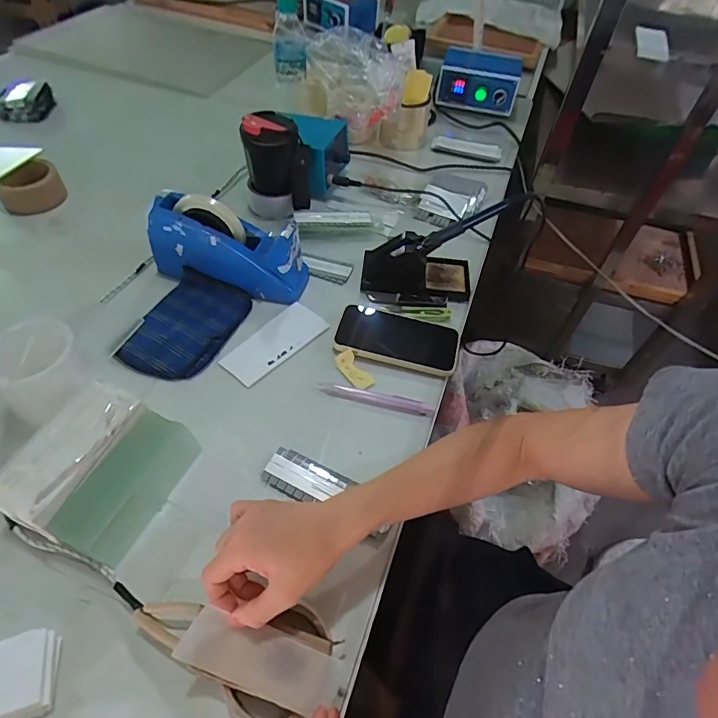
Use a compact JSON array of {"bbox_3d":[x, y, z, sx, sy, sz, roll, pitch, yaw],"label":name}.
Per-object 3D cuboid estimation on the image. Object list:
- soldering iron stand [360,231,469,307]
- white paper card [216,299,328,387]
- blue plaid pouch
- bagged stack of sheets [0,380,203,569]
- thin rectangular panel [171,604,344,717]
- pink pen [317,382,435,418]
[{"bbox_3d":[0.085,-0.133,0.667,0.159,0.067,0.091,0,52,-6],"label":"soldering iron stand"},{"bbox_3d":[-0.108,-0.023,0.608,0.059,0.006,0.141,36,57,21],"label":"white paper card"},{"bbox_3d":[-0.226,-0.046,0.613,0.110,0.022,0.164,20,53,10],"label":"blue plaid pouch"},{"bbox_3d":[-0.252,0.109,0.459,0.122,0.064,0.140,21,53,11],"label":"bagged stack of sheets"},{"bbox_3d":[-0.078,0.237,0.369,0.123,0.006,0.044,22,58,2],"label":"thin rectangular panel"},{"bbox_3d":[0.021,0.047,0.565,0.139,0.007,0.017,13,52,5],"label":"pink pen"}]

